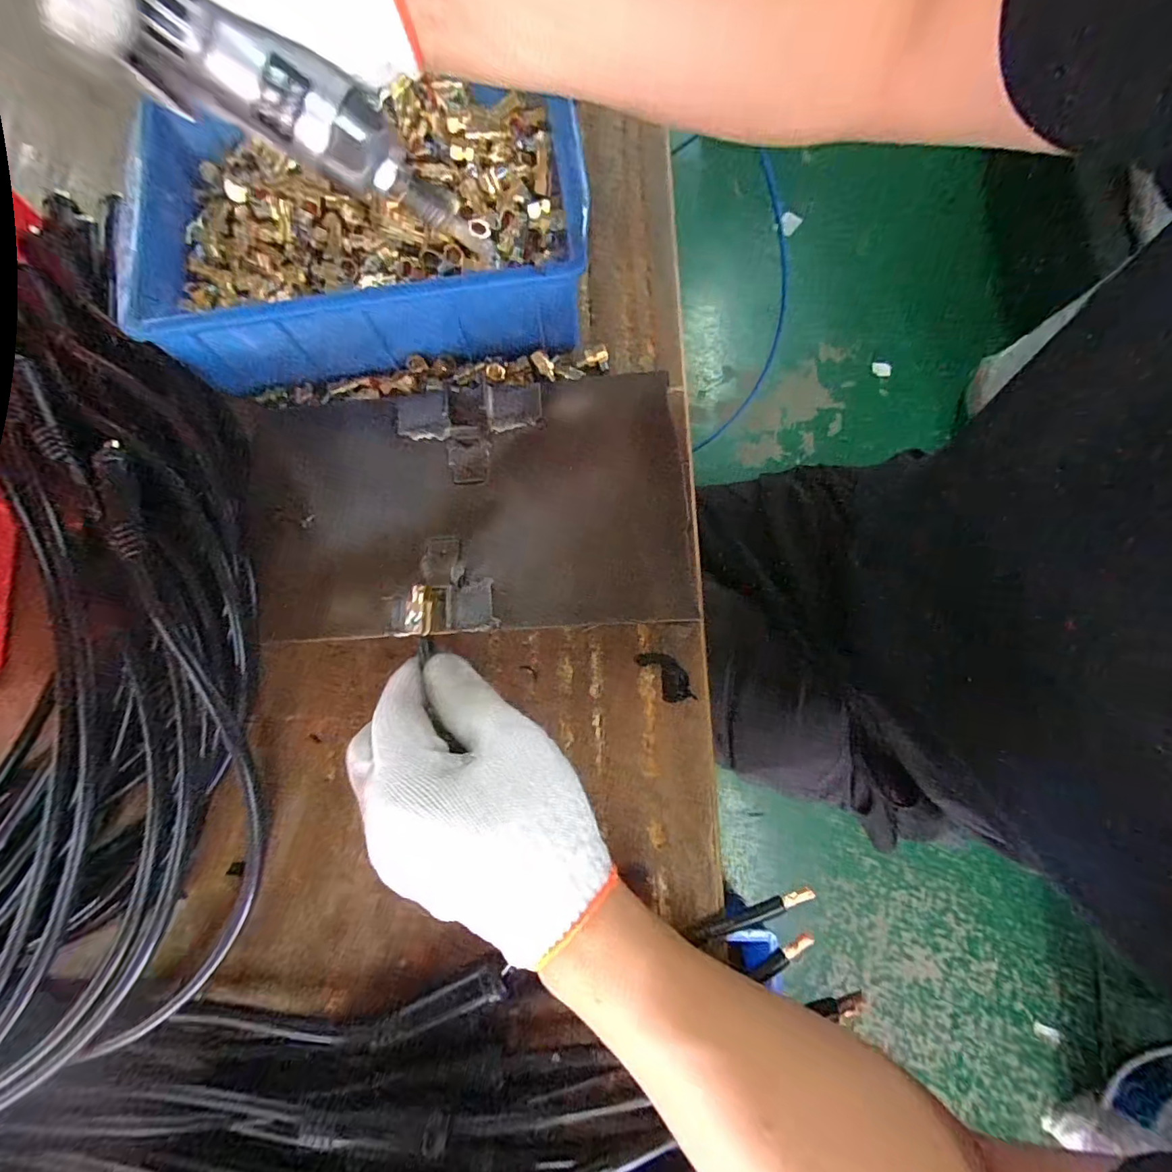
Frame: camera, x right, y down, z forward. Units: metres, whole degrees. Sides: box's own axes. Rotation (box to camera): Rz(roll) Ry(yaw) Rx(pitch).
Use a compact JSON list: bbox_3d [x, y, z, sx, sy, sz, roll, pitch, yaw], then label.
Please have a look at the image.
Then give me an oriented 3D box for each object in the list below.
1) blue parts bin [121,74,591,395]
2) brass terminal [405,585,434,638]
[{"bbox_3d":[-0.151,-0.251,0.357,0.299,0.080,0.188,-4,77,0],"label":"blue parts bin"},{"bbox_3d":[-0.083,0.012,0.260,0.012,0.006,0.024,11,78,4],"label":"brass terminal"}]

